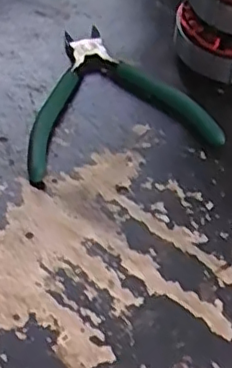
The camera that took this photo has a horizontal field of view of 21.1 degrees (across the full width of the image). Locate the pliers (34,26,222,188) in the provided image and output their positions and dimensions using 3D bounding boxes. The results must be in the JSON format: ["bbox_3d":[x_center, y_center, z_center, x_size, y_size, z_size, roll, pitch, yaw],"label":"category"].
[{"bbox_3d":[-0.010,-0.069,0.450,0.130,0.014,0.142,-13,52,-10],"label":"pliers"}]

